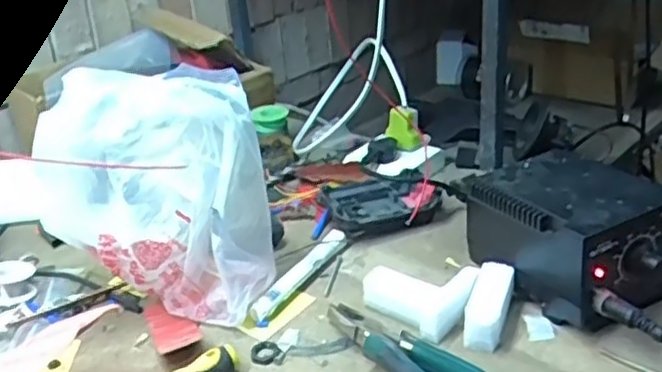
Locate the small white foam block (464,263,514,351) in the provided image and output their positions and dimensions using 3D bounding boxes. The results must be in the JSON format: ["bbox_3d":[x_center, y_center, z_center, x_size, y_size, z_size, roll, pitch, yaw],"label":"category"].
[{"bbox_3d":[0.128,0.095,0.555,0.031,0.029,0.076,7,32,23],"label":"small white foam block"}]

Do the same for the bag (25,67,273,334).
[{"bbox_3d":[-0.149,0.009,0.582,0.176,0.201,0.097,-1,30,9],"label":"bag"}]

